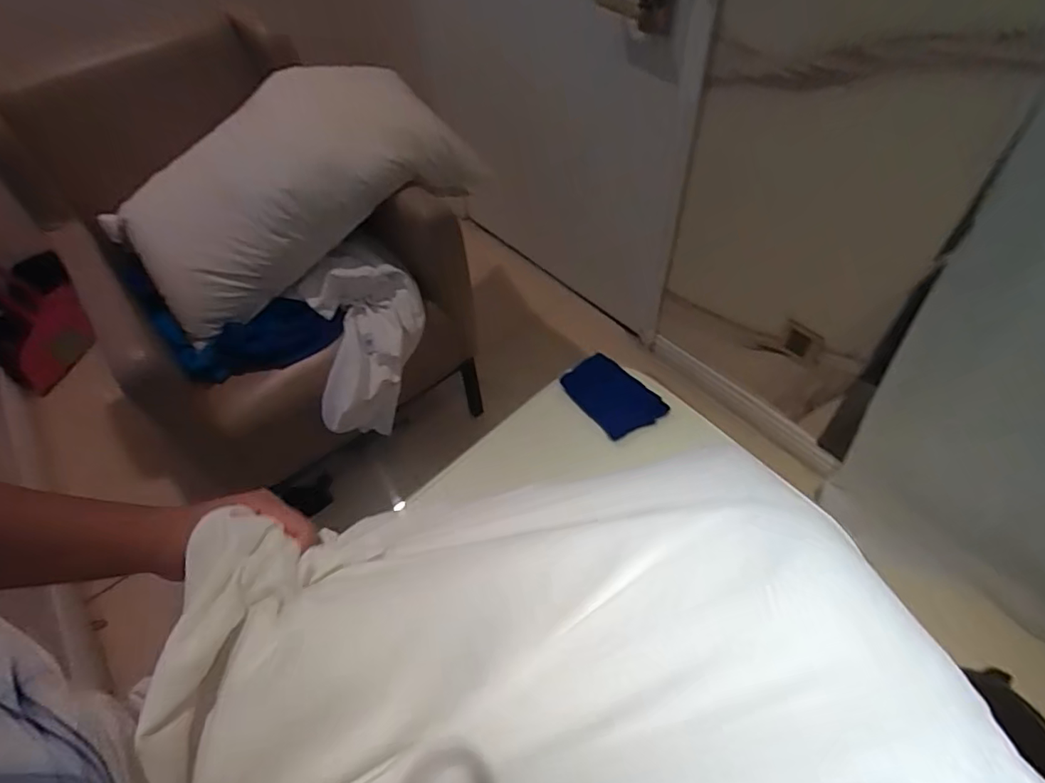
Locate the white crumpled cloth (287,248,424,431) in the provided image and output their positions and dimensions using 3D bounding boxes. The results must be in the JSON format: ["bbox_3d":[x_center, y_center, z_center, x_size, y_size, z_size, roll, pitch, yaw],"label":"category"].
[{"bbox_3d":[-0.317,-0.116,1.126,0.249,0.233,0.282,-18,52,-9],"label":"white crumpled cloth"}]

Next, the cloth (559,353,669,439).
[{"bbox_3d":[0.139,0.007,0.844,0.095,0.011,0.142,-39,70,-13],"label":"cloth"}]

